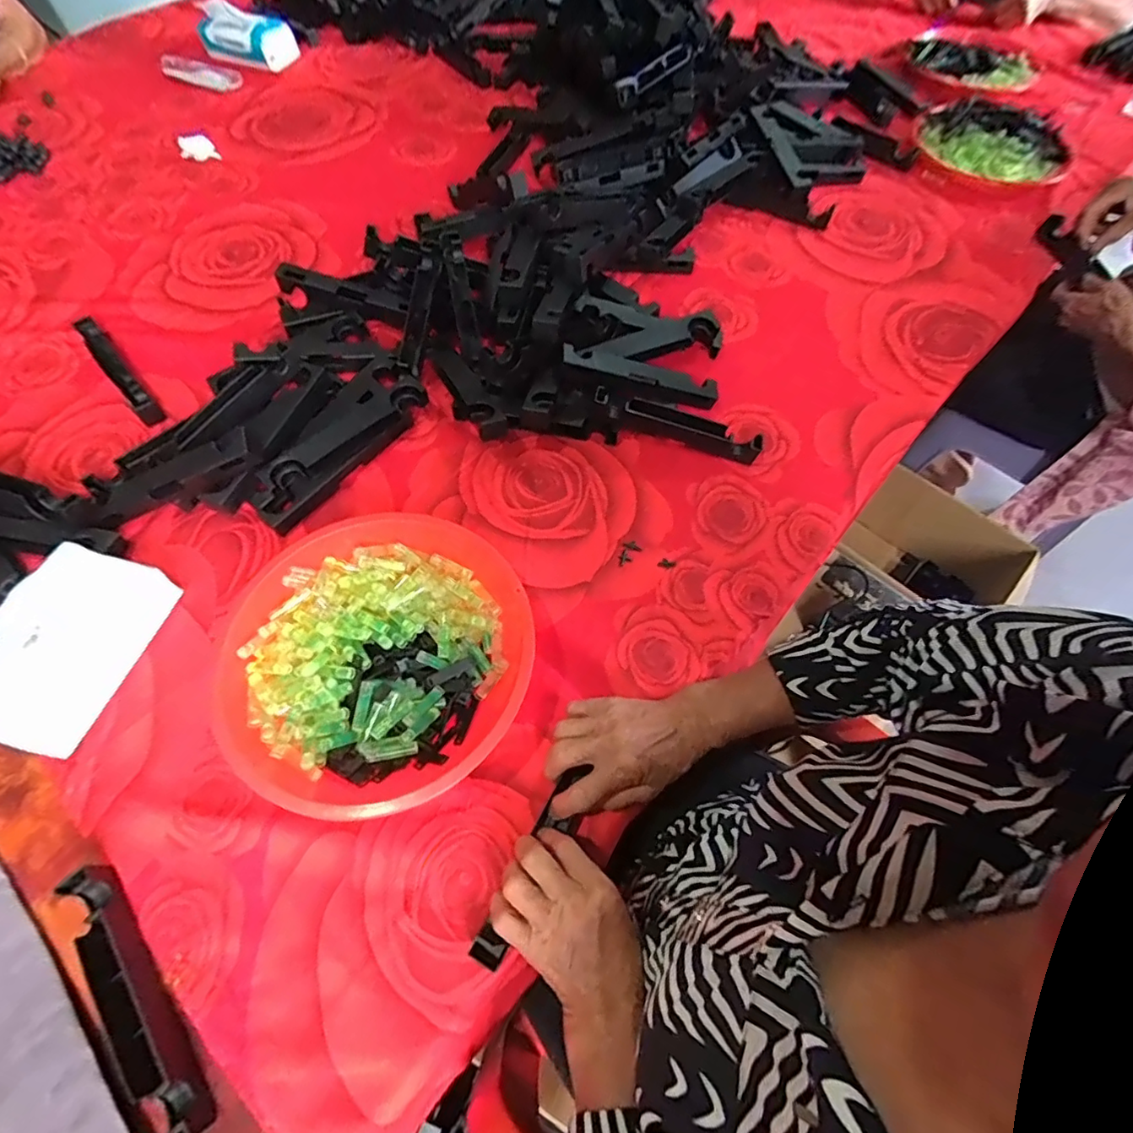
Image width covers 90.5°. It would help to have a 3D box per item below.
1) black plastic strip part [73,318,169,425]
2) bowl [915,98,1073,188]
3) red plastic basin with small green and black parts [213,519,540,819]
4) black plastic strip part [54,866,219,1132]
[{"bbox_3d":[-0.544,-0.240,0.681,0.026,0.029,0.200,-38,67,-18],"label":"black plastic strip part"},{"bbox_3d":[0.662,-0.649,0.861,0.222,0.054,0.150,16,63,9],"label":"bowl"},{"bbox_3d":[-0.159,0.077,0.488,0.251,0.072,0.248,0,61,0],"label":"red plastic basin with small green and black parts"},{"bbox_3d":[-0.302,0.301,0.389,0.034,0.027,0.193,-37,67,-18],"label":"black plastic strip part"}]

